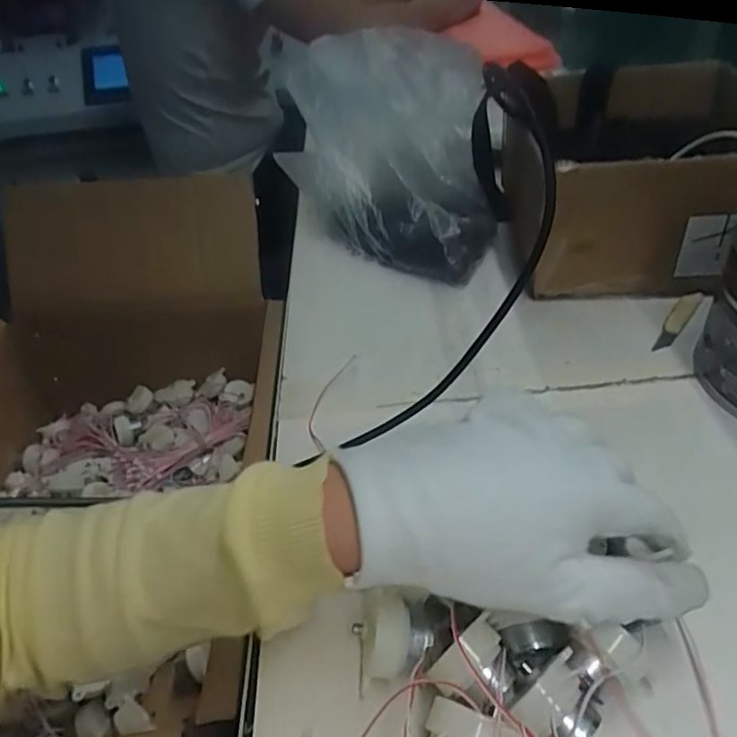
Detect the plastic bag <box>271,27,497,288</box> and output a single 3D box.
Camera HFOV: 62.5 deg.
[{"bbox_3d":[0.017,-0.196,0.563,0.185,0.142,0.256,-6,39,0],"label":"plastic bag"}]

